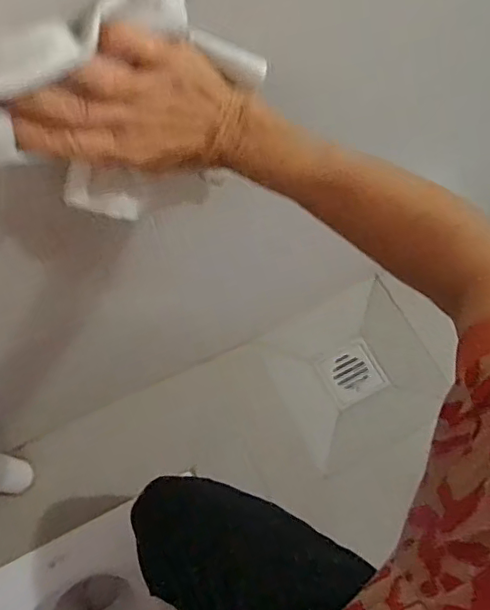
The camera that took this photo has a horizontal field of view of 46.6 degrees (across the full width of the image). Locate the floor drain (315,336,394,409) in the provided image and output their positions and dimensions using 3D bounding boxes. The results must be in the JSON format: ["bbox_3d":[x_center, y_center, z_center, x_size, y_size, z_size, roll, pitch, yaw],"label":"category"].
[{"bbox_3d":[0.175,0.110,0.920,0.088,0.007,0.088,-28,77,4],"label":"floor drain"}]

